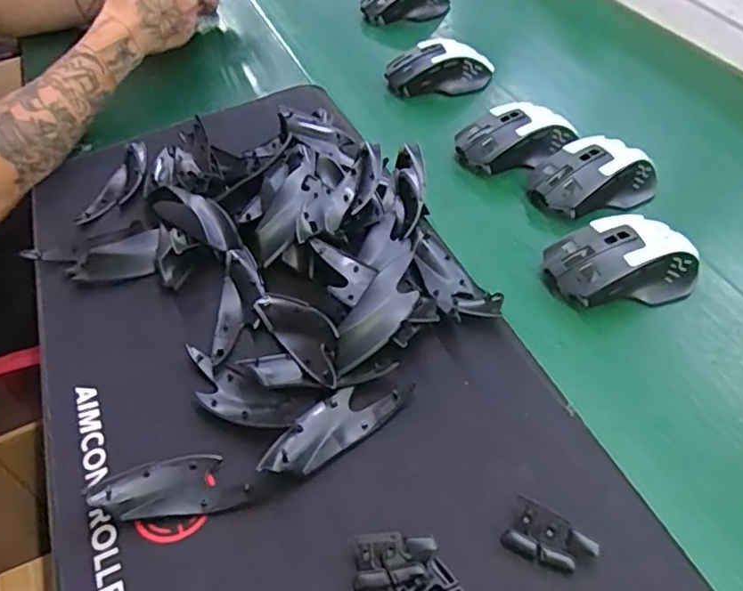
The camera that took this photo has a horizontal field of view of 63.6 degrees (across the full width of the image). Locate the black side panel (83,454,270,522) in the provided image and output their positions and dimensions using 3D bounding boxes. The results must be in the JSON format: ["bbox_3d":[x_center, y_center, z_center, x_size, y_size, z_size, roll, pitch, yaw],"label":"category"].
[{"bbox_3d":[-0.110,0.109,0.346,0.096,0.014,0.035,-2,48,2],"label":"black side panel"}]

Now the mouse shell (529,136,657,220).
[{"bbox_3d":[0.186,-0.099,0.505,0.104,0.045,0.066,-14,49,-9],"label":"mouse shell"}]

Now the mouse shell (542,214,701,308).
[{"bbox_3d":[0.183,-0.029,0.435,0.109,0.035,0.071,-12,48,-7],"label":"mouse shell"}]

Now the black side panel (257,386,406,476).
[{"bbox_3d":[-0.024,0.079,0.361,0.090,0.013,0.034,-31,53,-22],"label":"black side panel"}]

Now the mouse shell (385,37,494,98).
[{"bbox_3d":[0.075,-0.244,0.645,0.115,0.040,0.054,-14,48,-9],"label":"mouse shell"}]

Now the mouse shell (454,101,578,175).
[{"bbox_3d":[0.134,-0.141,0.547,0.100,0.046,0.071,-23,51,-16],"label":"mouse shell"}]

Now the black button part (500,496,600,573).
[{"bbox_3d":[0.091,0.125,0.306,0.043,0.016,0.023,23,53,22],"label":"black button part"}]

